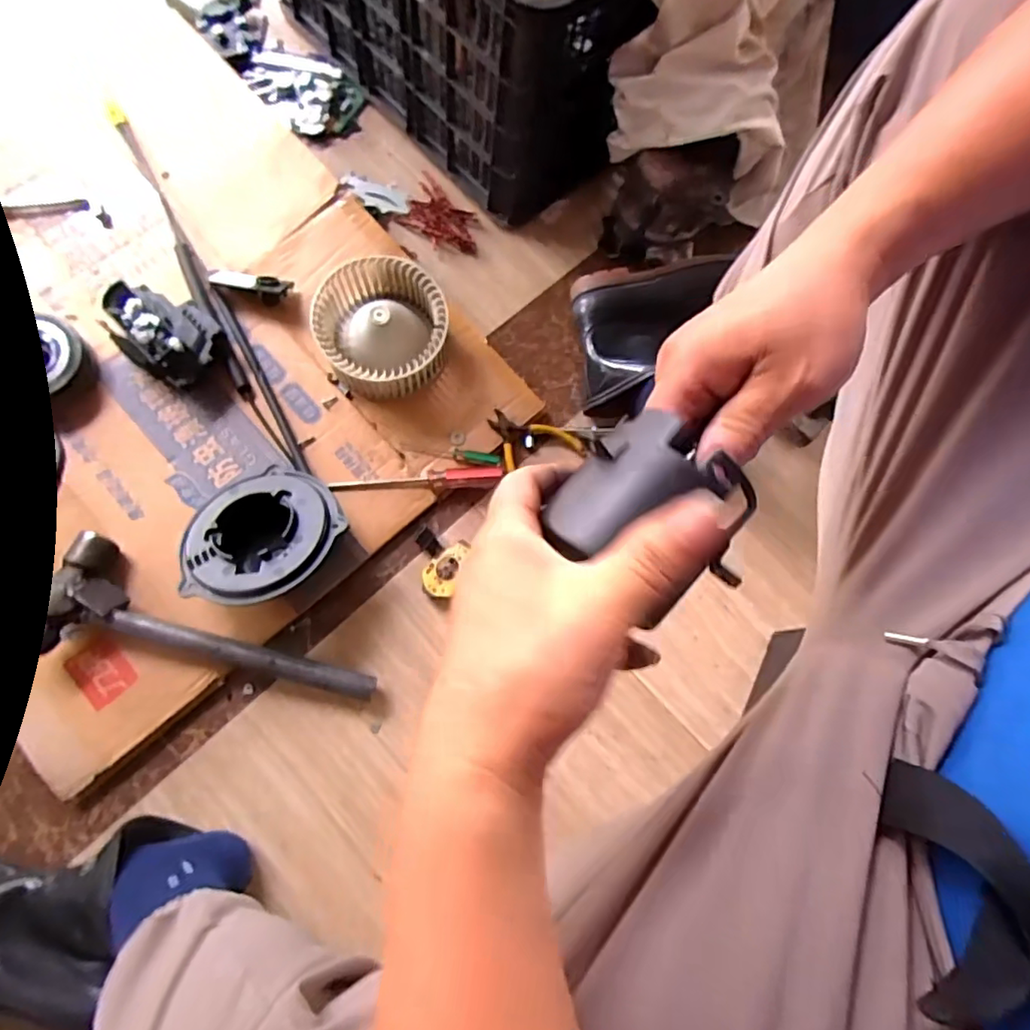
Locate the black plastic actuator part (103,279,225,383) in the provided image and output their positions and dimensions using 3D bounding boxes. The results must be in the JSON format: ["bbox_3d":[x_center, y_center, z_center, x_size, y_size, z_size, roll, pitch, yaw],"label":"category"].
[{"bbox_3d":[-0.381,-0.197,0.652,0.117,0.066,0.085,29,74,2],"label":"black plastic actuator part"}]

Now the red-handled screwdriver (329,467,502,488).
[{"bbox_3d":[-0.112,-0.044,0.676,0.192,0.014,0.015,-2,75,-7],"label":"red-handled screwdriver"}]

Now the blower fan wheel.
[{"bbox_3d":[-0.148,-0.209,0.681,0.137,0.083,0.136,2,75,-6],"label":"blower fan wheel"}]

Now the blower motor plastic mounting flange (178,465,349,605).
[{"bbox_3d":[-0.257,0.025,0.609,0.162,0.050,0.150,-28,59,-14],"label":"blower motor plastic mounting flange"}]

